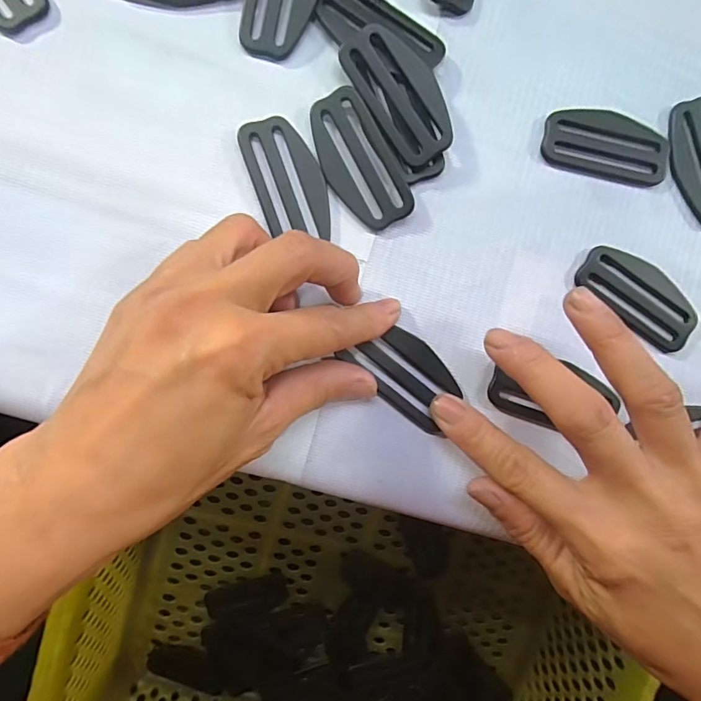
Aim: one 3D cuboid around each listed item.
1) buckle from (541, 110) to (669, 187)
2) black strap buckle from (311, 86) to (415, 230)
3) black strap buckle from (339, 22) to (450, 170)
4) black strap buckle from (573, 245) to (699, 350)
[{"bbox_3d":[0.117,-0.093,0.214,0.059,0.005,0.028,13,87,-5],"label":"buckle"},{"bbox_3d":[0.003,-0.080,0.201,0.029,0.006,0.059,-31,91,-6],"label":"black strap buckle"},{"bbox_3d":[0.021,-0.108,0.198,0.028,0.004,0.058,-34,94,7],"label":"black strap buckle"},{"bbox_3d":[0.131,-0.026,0.214,0.058,0.004,0.028,37,85,-3],"label":"black strap buckle"}]

